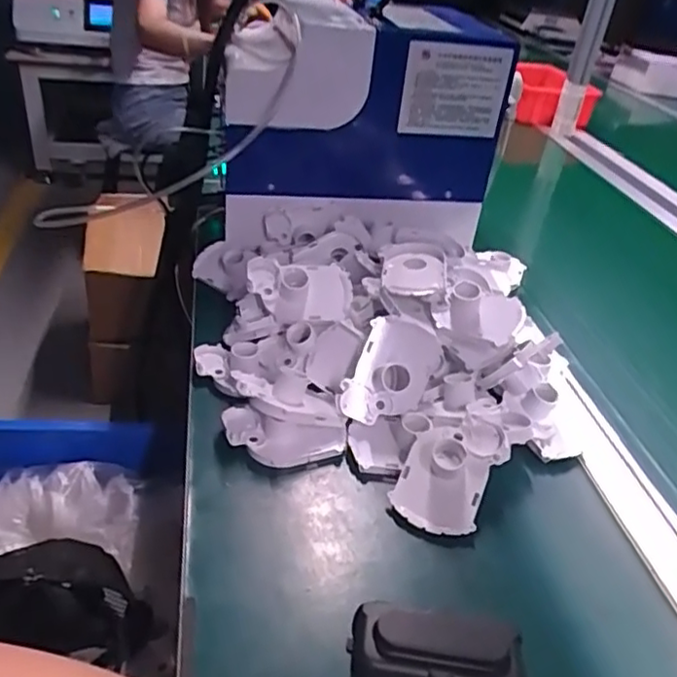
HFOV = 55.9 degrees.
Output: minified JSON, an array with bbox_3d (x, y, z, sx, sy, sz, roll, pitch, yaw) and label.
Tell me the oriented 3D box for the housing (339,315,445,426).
[{"bbox_3d":[0.048,0.032,0.571,0.071,0.097,0.029,21,-3,-1],"label":"housing"}]

